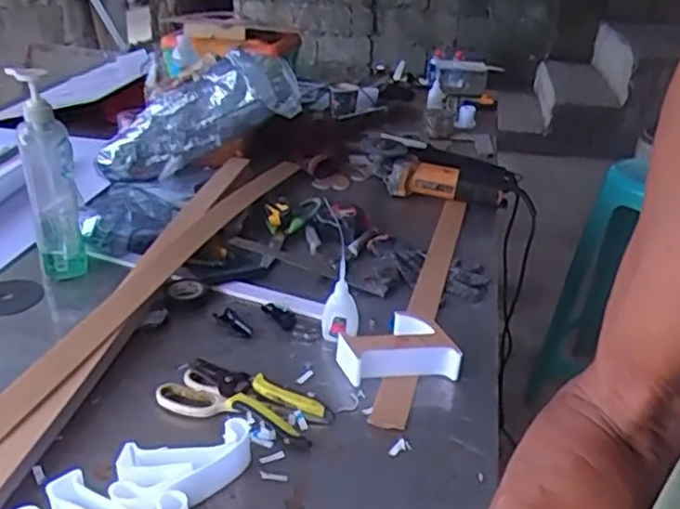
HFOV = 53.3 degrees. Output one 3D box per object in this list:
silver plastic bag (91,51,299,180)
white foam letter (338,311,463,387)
[{"bbox_3d":[-0.275,-0.266,1.294,0.399,0.145,0.170,-29,34,-4],"label":"silver plastic bag"},{"bbox_3d":[0.067,0.112,0.816,0.136,0.047,0.087,-2,29,-11],"label":"white foam letter"}]

